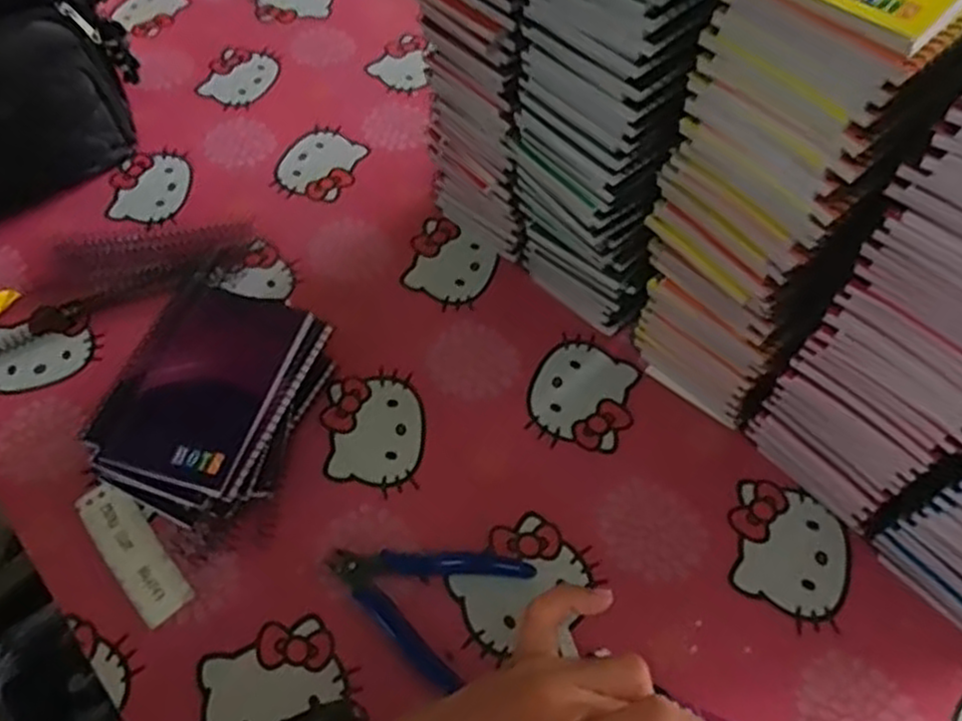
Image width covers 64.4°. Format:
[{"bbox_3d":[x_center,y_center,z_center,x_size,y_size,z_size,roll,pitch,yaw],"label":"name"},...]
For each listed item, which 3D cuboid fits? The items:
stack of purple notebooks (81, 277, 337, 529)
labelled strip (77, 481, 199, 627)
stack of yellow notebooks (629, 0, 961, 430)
[{"bbox_3d":[-0.176,0.029,0.499,0.113,0.069,0.140,17,58,12],"label":"stack of purple notebooks"},{"bbox_3d":[-0.222,0.120,0.483,0.033,0.004,0.105,-37,63,-22],"label":"labelled strip"},{"bbox_3d":[0.182,-0.093,0.439,0.132,0.297,0.101,-33,61,-19],"label":"stack of yellow notebooks"}]

